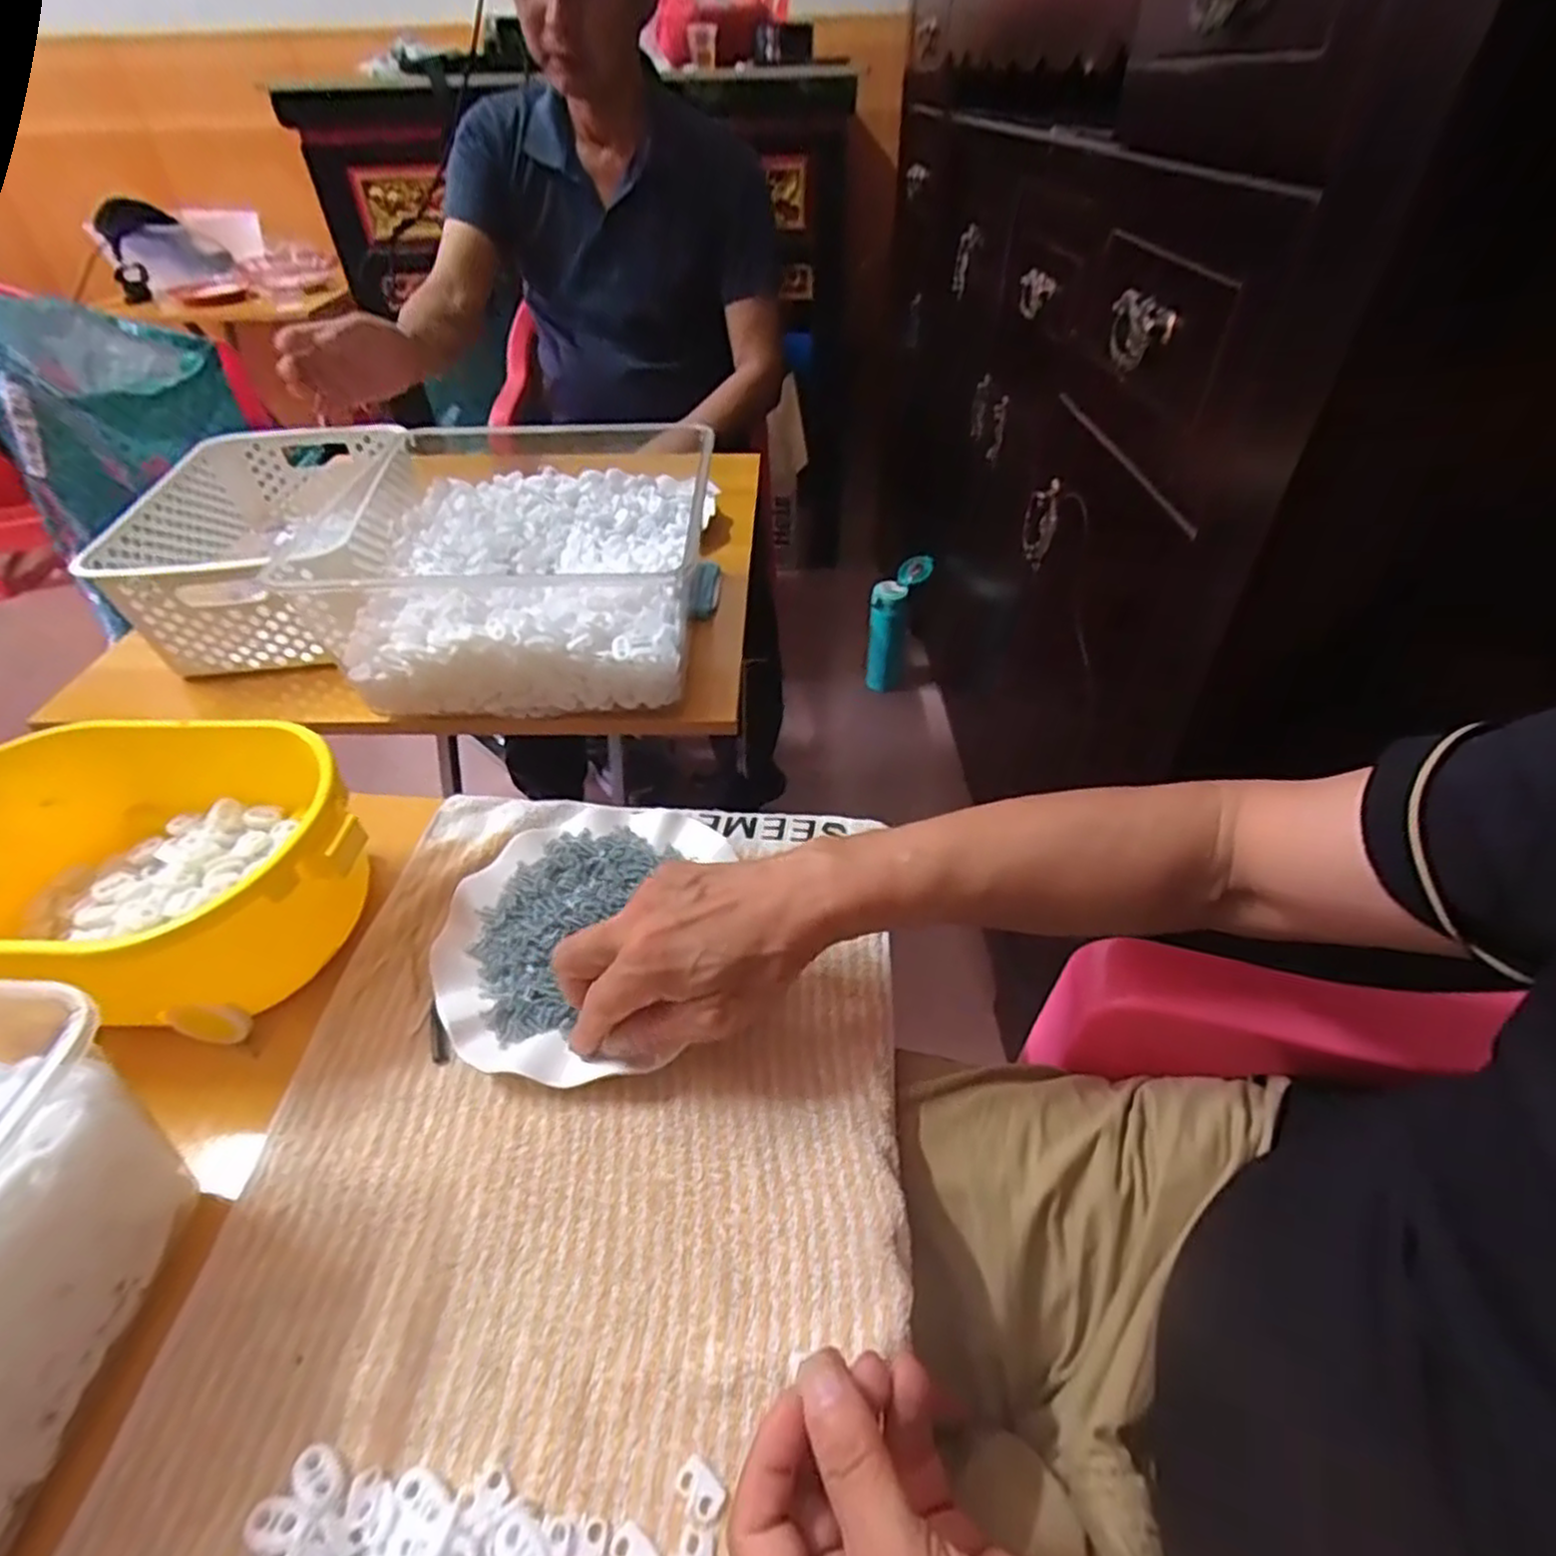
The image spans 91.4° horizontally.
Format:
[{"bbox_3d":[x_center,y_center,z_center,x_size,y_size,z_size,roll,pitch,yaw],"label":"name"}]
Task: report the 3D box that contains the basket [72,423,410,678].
[{"bbox_3d":[-0.482,-0.231,0.737,0.208,0.102,0.319,-9,44,-9],"label":"basket"}]

